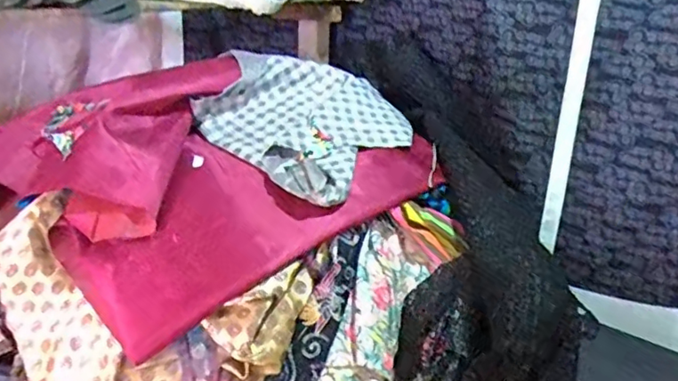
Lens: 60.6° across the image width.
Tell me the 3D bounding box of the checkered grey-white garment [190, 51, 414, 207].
[{"bbox_3d":[-0.039,-0.122,0.837,0.266,0.074,0.312,28,45,21],"label":"checkered grey-white garment"}]

